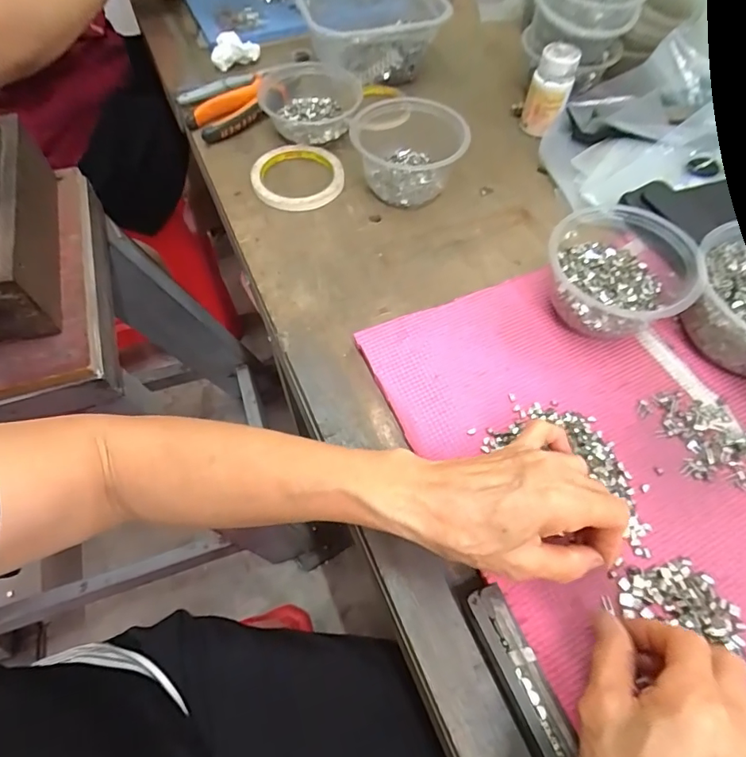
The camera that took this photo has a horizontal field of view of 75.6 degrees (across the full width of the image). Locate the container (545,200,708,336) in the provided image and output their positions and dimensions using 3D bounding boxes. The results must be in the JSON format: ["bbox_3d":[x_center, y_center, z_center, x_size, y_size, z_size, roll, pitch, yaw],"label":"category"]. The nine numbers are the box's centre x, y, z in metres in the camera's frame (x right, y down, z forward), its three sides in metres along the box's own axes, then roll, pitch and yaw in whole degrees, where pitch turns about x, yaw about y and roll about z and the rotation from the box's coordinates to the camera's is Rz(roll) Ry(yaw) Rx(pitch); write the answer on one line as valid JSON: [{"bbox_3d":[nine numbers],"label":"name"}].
[{"bbox_3d":[0.200,-0.084,0.404,0.112,0.068,0.098,21,63,13],"label":"container"}]

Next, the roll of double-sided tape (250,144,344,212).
[{"bbox_3d":[-0.081,-0.219,0.524,0.095,0.018,0.095,0,60,1],"label":"roll of double-sided tape"}]

